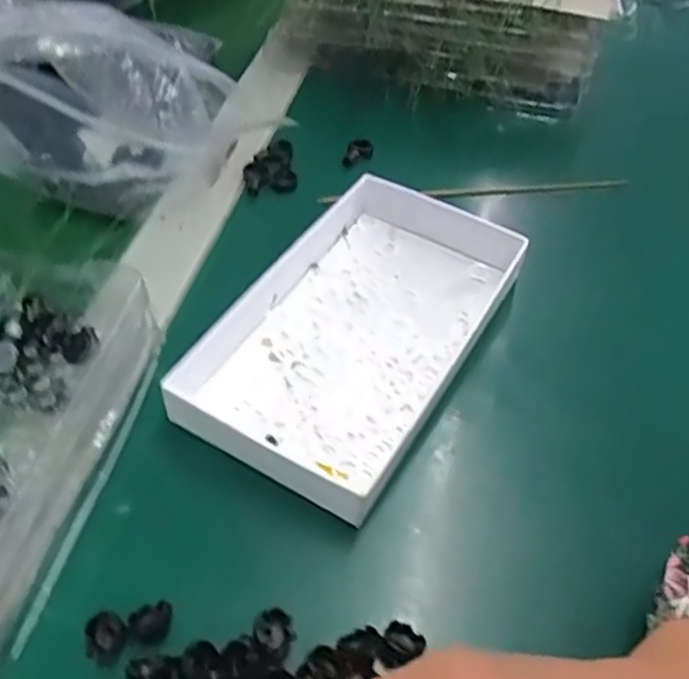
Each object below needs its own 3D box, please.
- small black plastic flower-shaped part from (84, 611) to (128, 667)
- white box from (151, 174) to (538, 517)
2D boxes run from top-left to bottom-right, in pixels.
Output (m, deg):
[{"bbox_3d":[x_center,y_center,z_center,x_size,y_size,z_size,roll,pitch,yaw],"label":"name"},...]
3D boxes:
[{"bbox_3d":[-0.085,0.108,0.257,0.014,0.013,0.015,2,51,-2],"label":"small black plastic flower-shaped part"},{"bbox_3d":[0.004,-0.008,0.345,0.106,0.025,0.178,26,54,16],"label":"white box"}]

